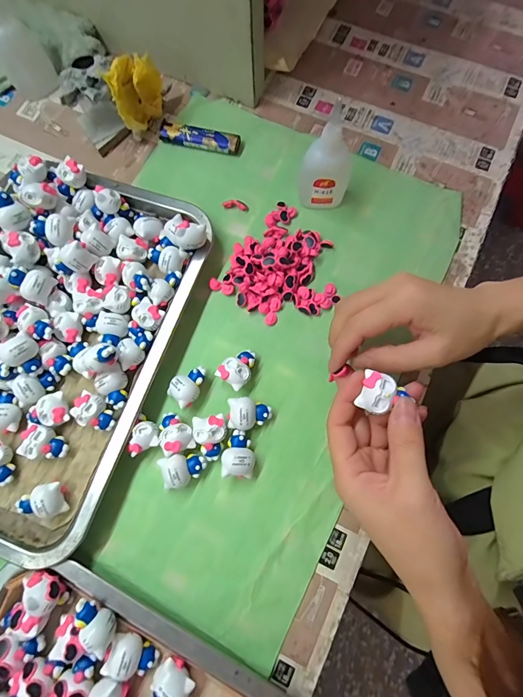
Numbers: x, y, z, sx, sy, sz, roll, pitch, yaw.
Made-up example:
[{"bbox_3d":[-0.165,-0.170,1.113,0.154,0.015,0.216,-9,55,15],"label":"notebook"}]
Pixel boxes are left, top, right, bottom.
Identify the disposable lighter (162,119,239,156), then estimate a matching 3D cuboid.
[{"bbox_3d":[-0.061,-0.210,0.351,0.079,0.009,0.020,13,76,5],"label":"disposable lighter"}]

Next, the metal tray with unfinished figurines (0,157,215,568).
[{"bbox_3d":[-0.185,-0.012,0.290,0.210,0.049,0.308,19,77,6],"label":"metal tray with unfinished figurines"}]

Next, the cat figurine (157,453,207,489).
[{"bbox_3d":[-0.059,0.092,0.273,0.031,0.024,0.022,-19,76,-3],"label":"cat figurine"}]

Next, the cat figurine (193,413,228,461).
[{"bbox_3d":[-0.039,0.070,0.278,0.025,0.019,0.033,-10,75,-1],"label":"cat figurine"}]

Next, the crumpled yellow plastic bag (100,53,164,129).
[{"bbox_3d":[-0.116,-0.231,0.330,0.022,0.064,0.053,28,78,8],"label":"crumpled yellow plastic bag"}]

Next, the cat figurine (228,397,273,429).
[{"bbox_3d":[-0.010,0.052,0.281,0.033,0.021,0.024,5,76,3],"label":"cat figurine"}]

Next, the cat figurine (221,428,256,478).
[{"bbox_3d":[-0.017,0.082,0.275,0.024,0.023,0.034,5,76,3],"label":"cat figurine"}]

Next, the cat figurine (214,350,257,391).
[{"bbox_3d":[-0.018,0.015,0.291,0.025,0.018,0.033,35,79,10],"label":"cat figurine"}]

